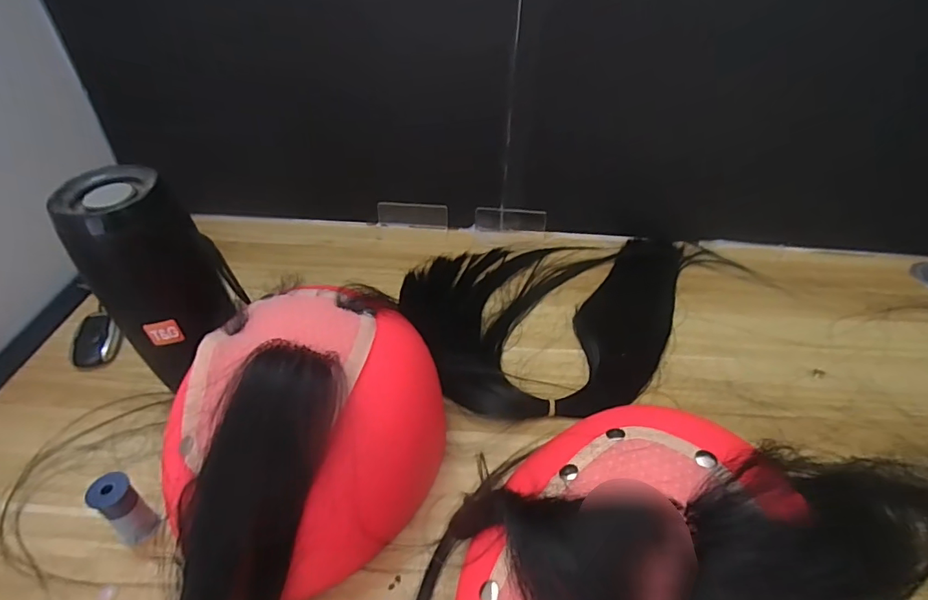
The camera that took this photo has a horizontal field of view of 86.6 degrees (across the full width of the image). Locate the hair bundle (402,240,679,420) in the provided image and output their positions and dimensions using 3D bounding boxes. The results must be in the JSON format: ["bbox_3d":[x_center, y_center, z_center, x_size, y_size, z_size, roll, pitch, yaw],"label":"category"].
[{"bbox_3d":[0.097,0.012,0.467,0.291,0.011,0.217,-6,42,-8],"label":"hair bundle"}]

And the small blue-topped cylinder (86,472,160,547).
[{"bbox_3d":[-0.206,0.129,0.301,0.023,0.052,0.021,27,48,26],"label":"small blue-topped cylinder"}]

